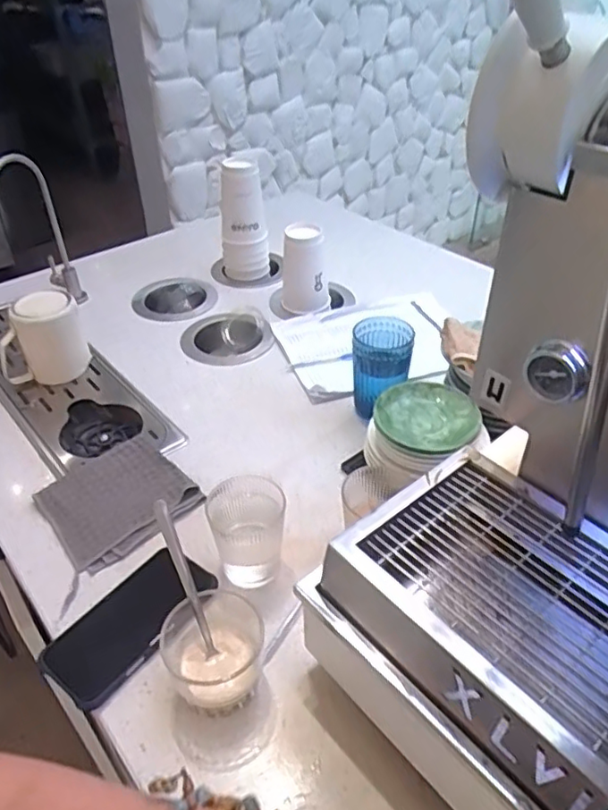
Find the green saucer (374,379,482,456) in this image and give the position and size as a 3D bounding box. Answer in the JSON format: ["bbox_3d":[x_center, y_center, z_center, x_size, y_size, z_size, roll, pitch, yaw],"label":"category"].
[{"bbox_3d":[0.140,0.012,0.693,0.109,0.019,0.113,-1,39,1],"label":"green saucer"}]

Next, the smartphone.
[{"bbox_3d":[-0.168,0.210,0.587,0.090,0.020,0.163,13,40,39],"label":"smartphone"}]

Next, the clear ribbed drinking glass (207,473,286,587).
[{"bbox_3d":[-0.056,0.132,0.622,0.076,0.095,0.069,-14,40,-15],"label":"clear ribbed drinking glass"}]

